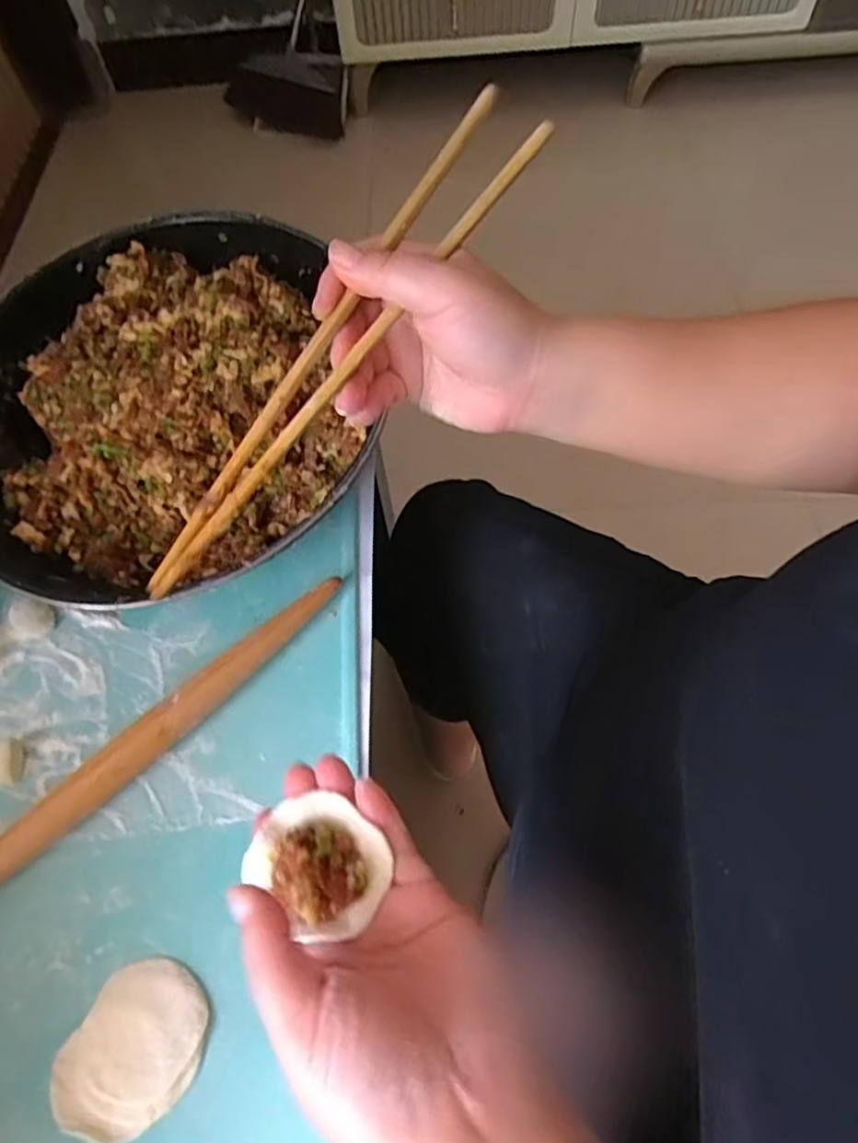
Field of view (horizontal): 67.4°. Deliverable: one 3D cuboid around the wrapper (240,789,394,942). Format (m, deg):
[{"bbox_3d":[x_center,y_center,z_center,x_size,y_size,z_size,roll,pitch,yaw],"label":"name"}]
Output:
[{"bbox_3d":[-0.044,0.113,0.253,0.054,0.011,0.044,33,68,18],"label":"wrapper"}]

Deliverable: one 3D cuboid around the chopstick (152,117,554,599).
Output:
[{"bbox_3d":[-0.032,-0.096,0.285,0.009,0.008,0.268,38,86,20],"label":"chopstick"}]

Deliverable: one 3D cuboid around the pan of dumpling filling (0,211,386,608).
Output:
[{"bbox_3d":[-0.192,-0.123,0.464,0.296,0.085,0.271,-1,62,2],"label":"pan of dumpling filling"}]

